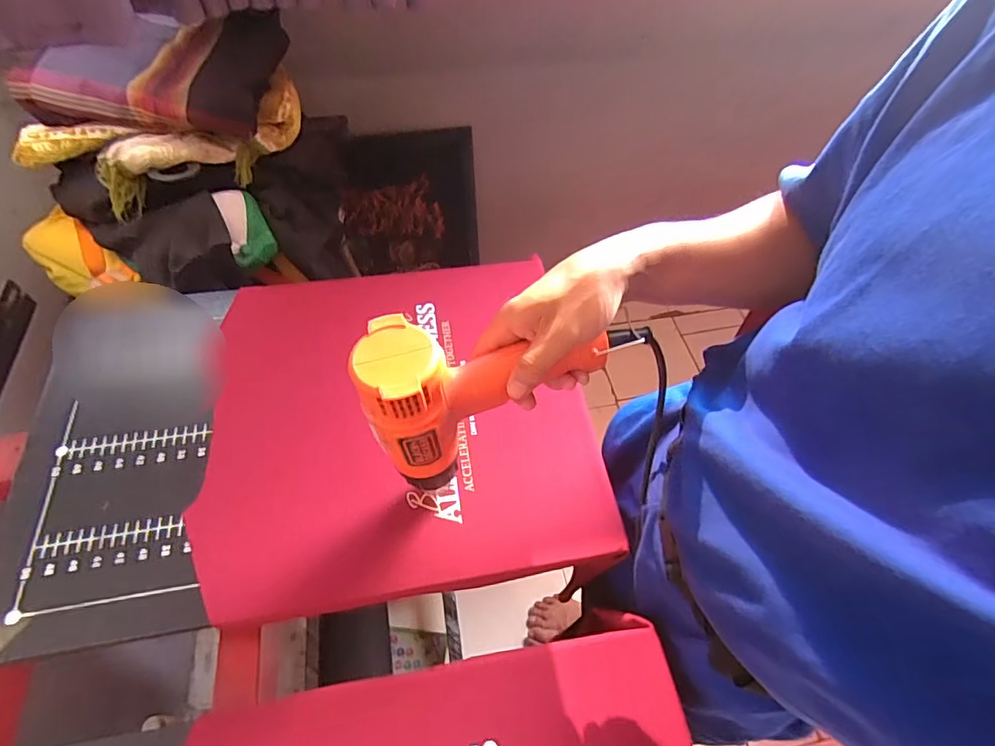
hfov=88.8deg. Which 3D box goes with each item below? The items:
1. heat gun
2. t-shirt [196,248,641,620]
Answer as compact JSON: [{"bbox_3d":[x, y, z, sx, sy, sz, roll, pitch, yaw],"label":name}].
[{"bbox_3d":[-0.004,0.000,0.403,0.201,0.124,0.073,-23,60,-16],"label":"heat gun"},{"bbox_3d":[-0.107,0.041,0.579,0.407,0.037,0.400,-6,57,-6],"label":"t-shirt"}]

